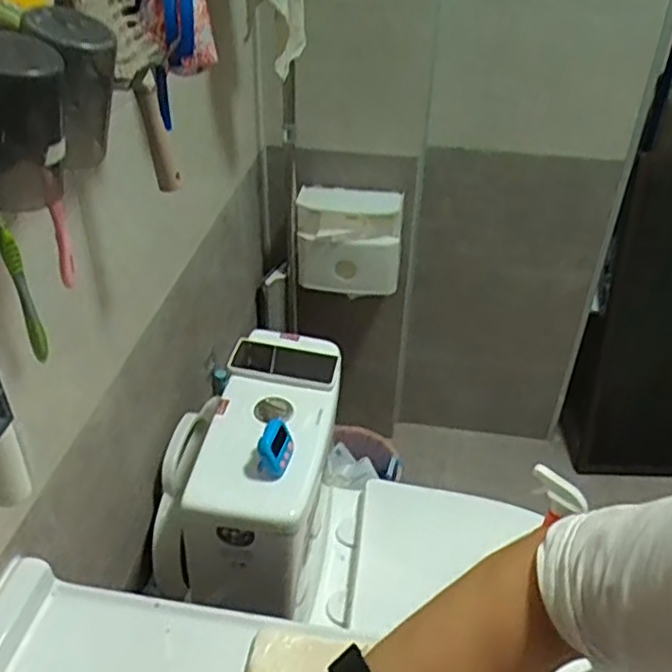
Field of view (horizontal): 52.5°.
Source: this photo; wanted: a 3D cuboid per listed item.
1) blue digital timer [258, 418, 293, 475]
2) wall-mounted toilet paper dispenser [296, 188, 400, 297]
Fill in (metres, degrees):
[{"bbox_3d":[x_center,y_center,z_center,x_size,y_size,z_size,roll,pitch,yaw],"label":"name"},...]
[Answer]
[{"bbox_3d":[-0.077,0.142,0.872,0.041,0.048,0.059,4,37,3],"label":"blue digital timer"},{"bbox_3d":[0.029,-0.192,1.444,0.217,0.219,0.061,2,37,0],"label":"wall-mounted toilet paper dispenser"}]

